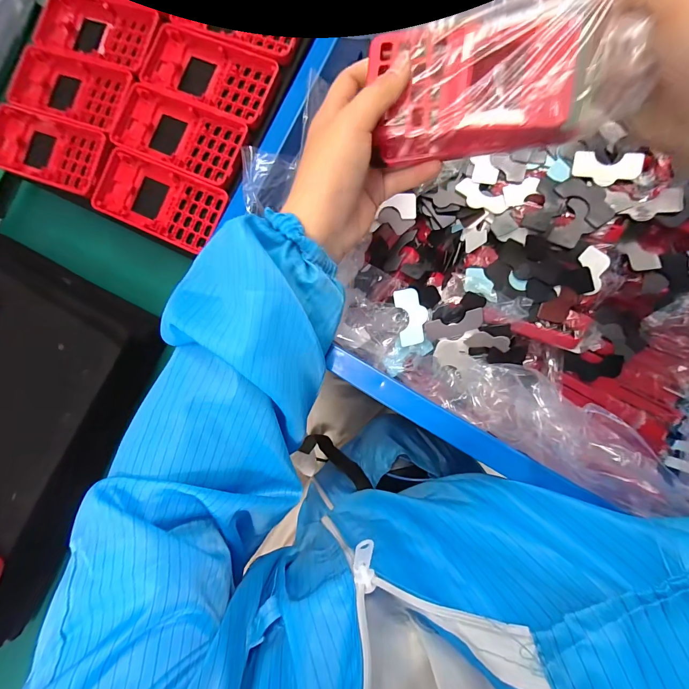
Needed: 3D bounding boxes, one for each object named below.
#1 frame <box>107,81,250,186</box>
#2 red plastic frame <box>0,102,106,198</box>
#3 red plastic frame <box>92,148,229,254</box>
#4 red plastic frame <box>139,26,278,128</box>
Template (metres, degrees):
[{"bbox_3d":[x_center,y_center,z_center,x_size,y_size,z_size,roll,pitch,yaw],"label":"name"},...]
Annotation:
[{"bbox_3d":[-0.153,-0.195,0.303,0.124,0.016,0.062,24,89,9],"label":"frame"},{"bbox_3d":[-0.290,-0.189,0.317,0.122,0.015,0.063,20,89,9],"label":"red plastic frame"},{"bbox_3d":[-0.173,-0.134,0.304,0.120,0.018,0.061,25,90,9],"label":"red plastic frame"},{"bbox_3d":[-0.126,-0.251,0.305,0.124,0.017,0.062,23,89,9],"label":"red plastic frame"}]

